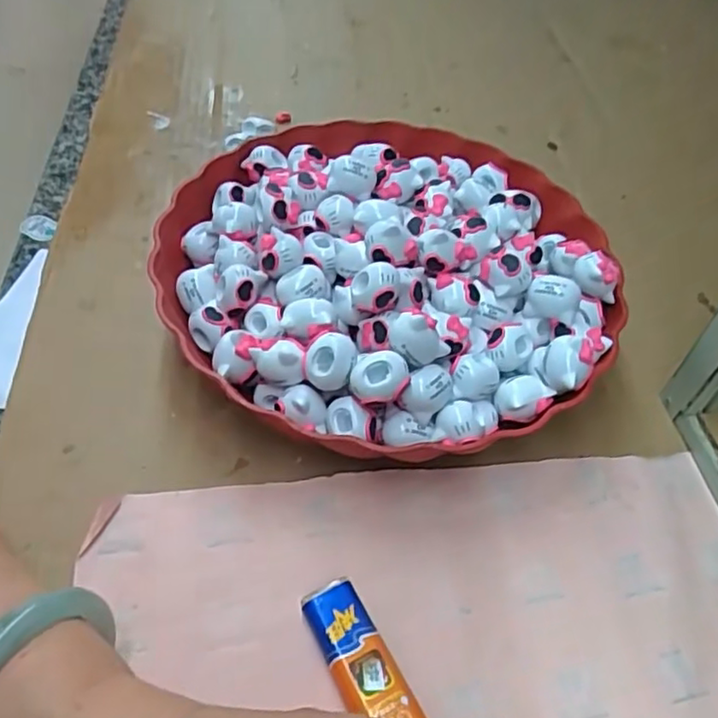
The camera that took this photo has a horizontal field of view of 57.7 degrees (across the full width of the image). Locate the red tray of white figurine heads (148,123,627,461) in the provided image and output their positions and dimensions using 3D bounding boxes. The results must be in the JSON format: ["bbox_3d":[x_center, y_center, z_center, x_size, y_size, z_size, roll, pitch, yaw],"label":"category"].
[{"bbox_3d":[0.015,-0.051,0.358,0.239,0.068,0.241,-23,56,-22],"label":"red tray of white figurine heads"}]

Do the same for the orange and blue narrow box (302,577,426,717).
[{"bbox_3d":[0.004,0.124,0.249,0.024,0.011,0.079,-22,56,-22],"label":"orange and blue narrow box"}]

